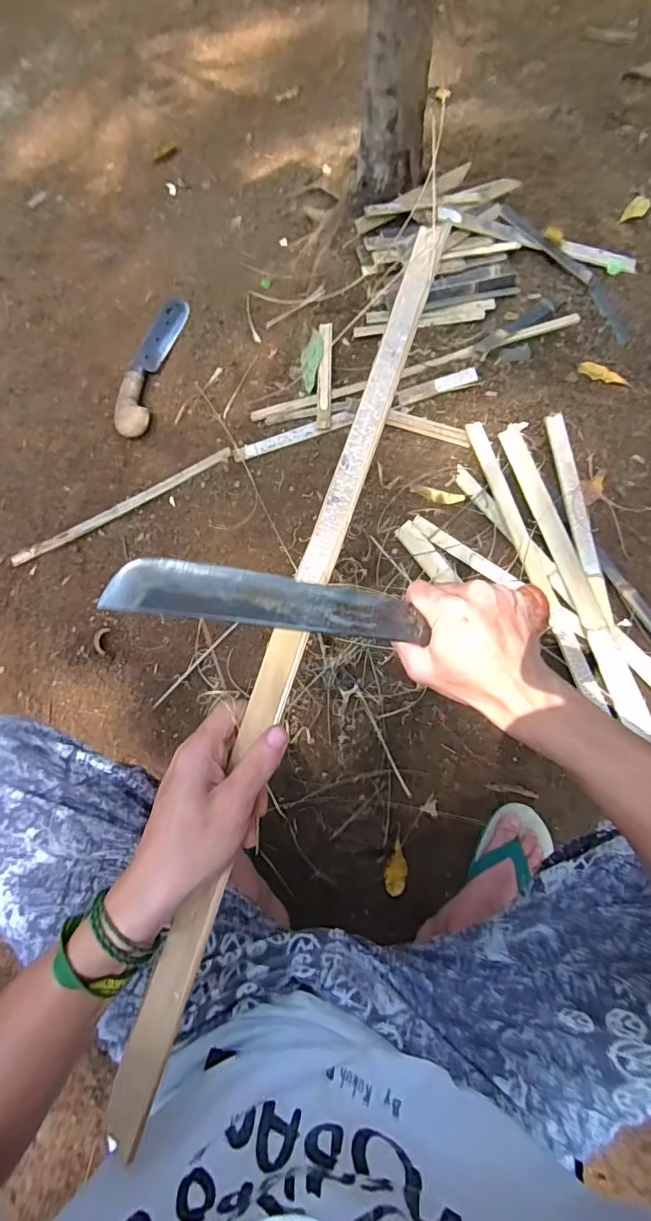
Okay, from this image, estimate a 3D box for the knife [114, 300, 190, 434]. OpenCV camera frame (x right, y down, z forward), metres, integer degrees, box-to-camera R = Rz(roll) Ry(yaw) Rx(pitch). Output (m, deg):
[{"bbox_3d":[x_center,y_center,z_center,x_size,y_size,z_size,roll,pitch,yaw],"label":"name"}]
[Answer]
[{"bbox_3d":[-0.382,-0.539,1.088,0.089,0.044,0.394,9,70,6],"label":"knife"}]

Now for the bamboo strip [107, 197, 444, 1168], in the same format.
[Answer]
[{"bbox_3d":[-0.024,0.017,0.361,0.032,0.008,0.680,15,83,32],"label":"bamboo strip"}]

